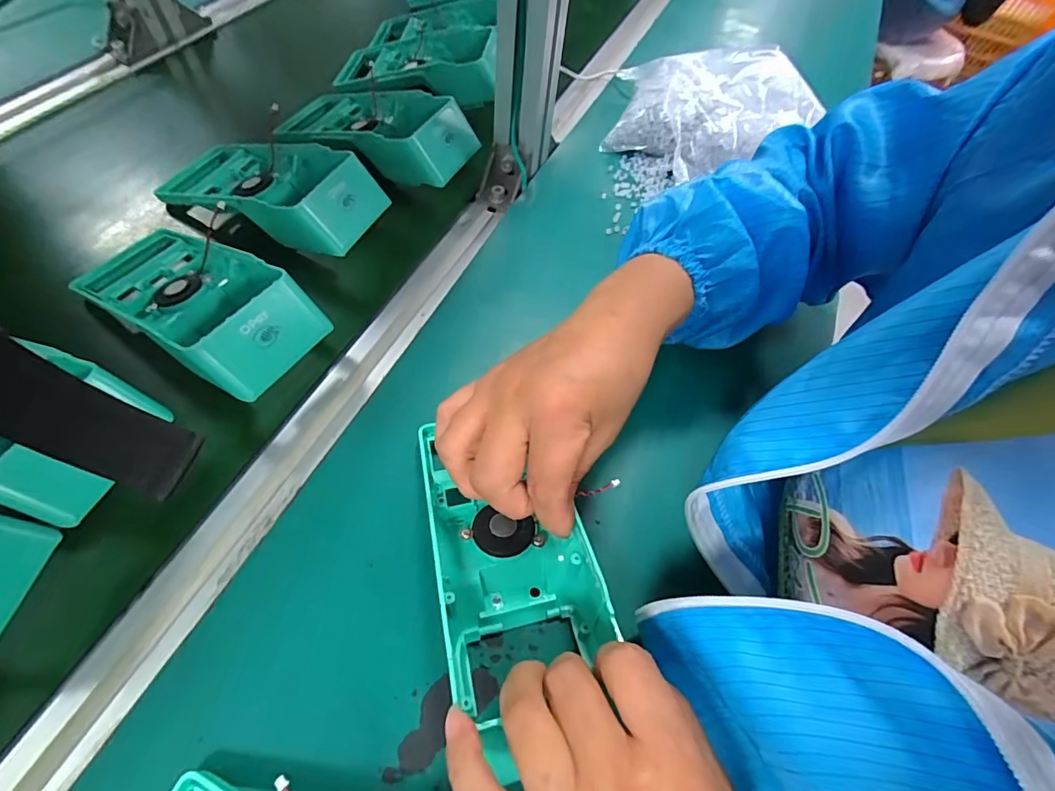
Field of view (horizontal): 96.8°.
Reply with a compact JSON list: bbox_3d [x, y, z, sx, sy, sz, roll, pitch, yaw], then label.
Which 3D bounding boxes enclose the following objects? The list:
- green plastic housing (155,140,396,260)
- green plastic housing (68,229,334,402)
[{"bbox_3d":[-0.214,-0.173,0.389,0.181,0.057,0.085,21,60,9],"label":"green plastic housing"},{"bbox_3d":[-0.236,-0.072,0.328,0.190,0.054,0.082,31,62,14],"label":"green plastic housing"}]

